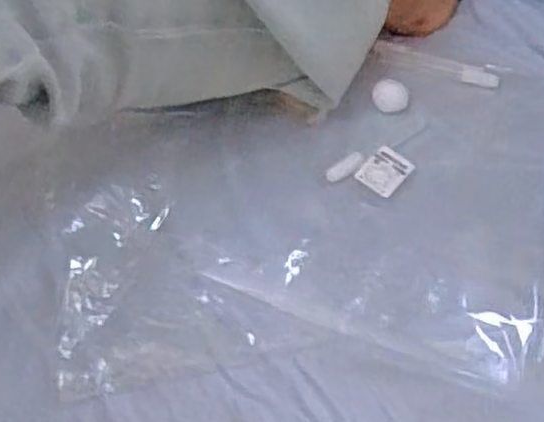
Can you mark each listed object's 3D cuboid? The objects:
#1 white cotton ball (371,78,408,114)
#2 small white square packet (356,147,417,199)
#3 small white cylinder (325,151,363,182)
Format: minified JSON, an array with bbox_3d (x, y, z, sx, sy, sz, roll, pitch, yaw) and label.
[{"bbox_3d":[0.099,-0.097,0.580,0.030,0.011,0.031,1,51,-1],"label":"white cotton ball"},{"bbox_3d":[0.086,-0.030,0.525,0.031,0.004,0.038,38,67,10],"label":"small white square packet"},{"bbox_3d":[0.056,-0.033,0.531,0.033,0.007,0.013,-35,60,-26],"label":"small white cylinder"}]

